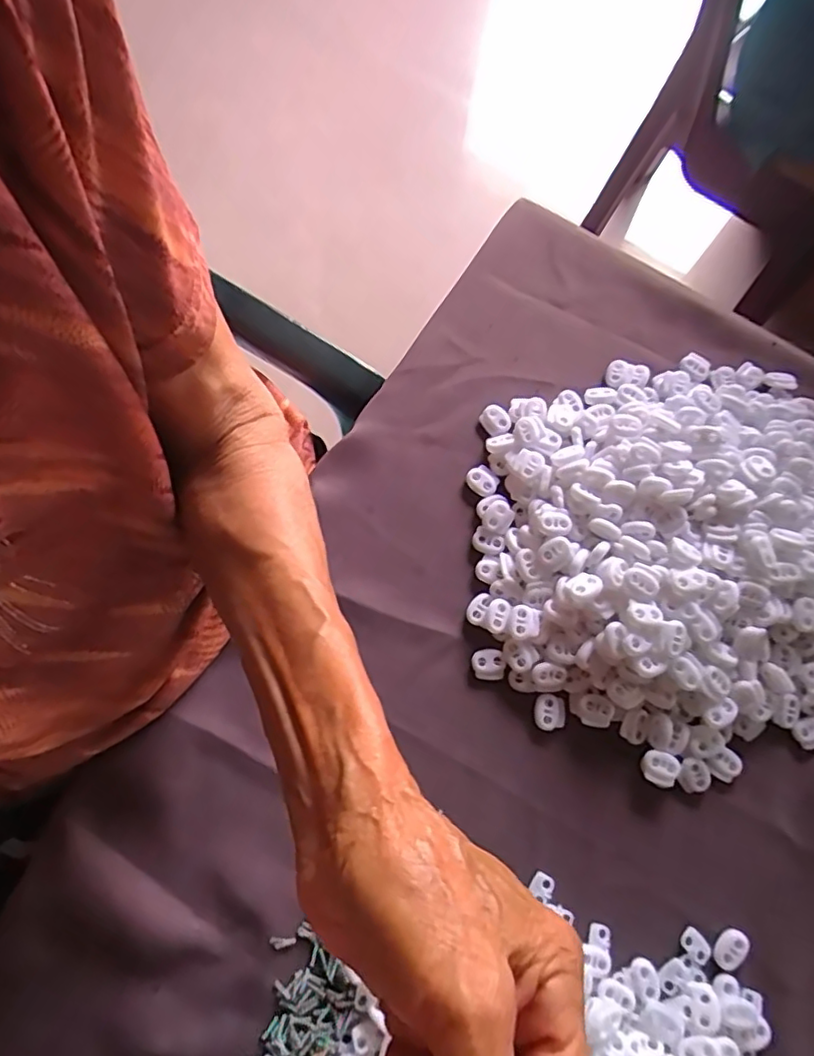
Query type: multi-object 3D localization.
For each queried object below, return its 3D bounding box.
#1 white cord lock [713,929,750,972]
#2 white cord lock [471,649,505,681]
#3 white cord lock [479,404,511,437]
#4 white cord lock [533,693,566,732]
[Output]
[{"bbox_3d":[0.191,0.248,0.352,0.015,0.004,0.023,43,77,8],"label":"white cord lock"},{"bbox_3d":[0.052,0.088,0.383,0.020,0.004,0.019,-5,75,-5],"label":"white cord lock"},{"bbox_3d":[0.064,-0.077,0.430,0.018,0.007,0.022,-34,79,-11],"label":"white cord lock"},{"bbox_3d":[0.092,0.118,0.382,0.019,0.005,0.022,6,75,-2],"label":"white cord lock"}]

